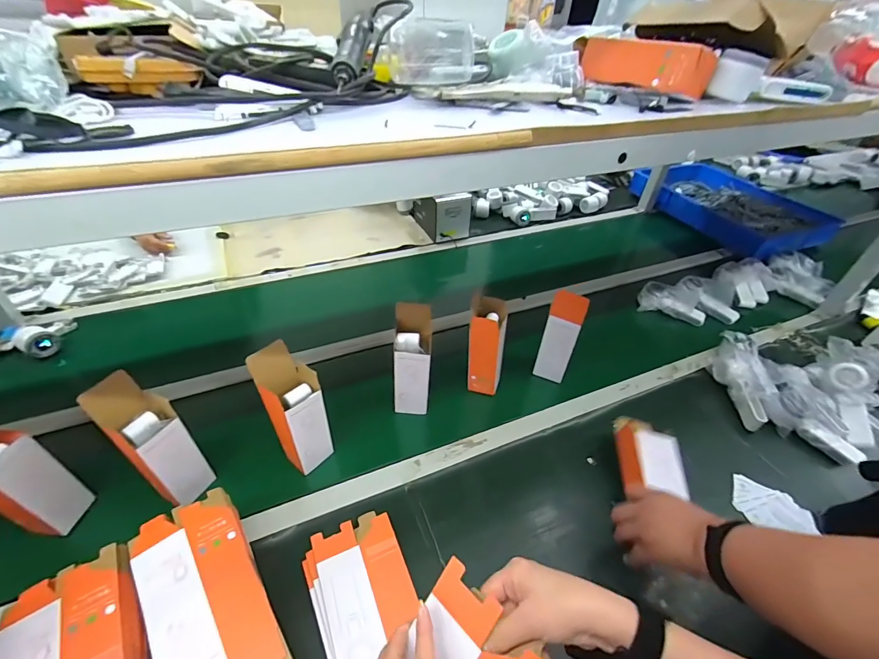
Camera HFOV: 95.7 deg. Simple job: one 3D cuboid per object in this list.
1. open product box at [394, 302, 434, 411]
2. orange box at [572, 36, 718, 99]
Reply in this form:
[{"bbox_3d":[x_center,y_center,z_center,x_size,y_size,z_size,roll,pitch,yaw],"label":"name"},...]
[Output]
[{"bbox_3d":[-0.047,0.056,0.739,0.069,0.208,0.088,4,43,2],"label":"open product box"},{"bbox_3d":[0.294,-0.400,0.594,0.063,0.057,0.205,-26,50,-27],"label":"orange box"}]

